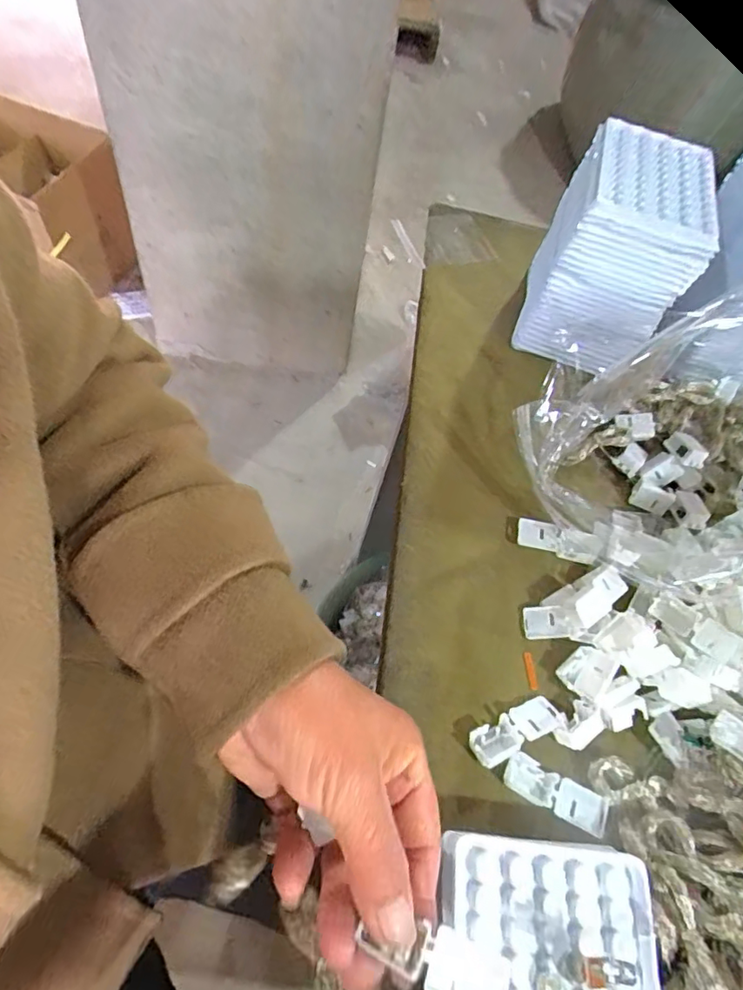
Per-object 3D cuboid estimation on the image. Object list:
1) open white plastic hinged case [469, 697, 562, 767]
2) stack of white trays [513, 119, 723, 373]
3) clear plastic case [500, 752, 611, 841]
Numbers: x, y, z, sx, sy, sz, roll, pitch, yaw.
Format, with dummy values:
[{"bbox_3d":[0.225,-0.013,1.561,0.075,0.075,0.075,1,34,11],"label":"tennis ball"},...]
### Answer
[{"bbox_3d":[0.080,0.130,0.307,0.056,0.011,0.020,-20,65,-20],"label":"open white plastic hinged case"},{"bbox_3d":[0.188,-0.189,0.439,0.097,0.132,0.126,18,59,3],"label":"stack of white trays"},{"bbox_3d":[0.099,0.158,0.294,0.055,0.006,0.019,27,59,7],"label":"clear plastic case"}]

